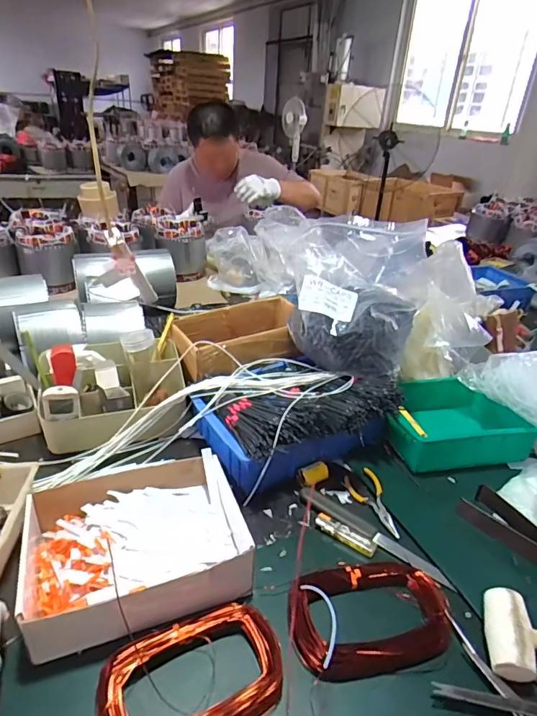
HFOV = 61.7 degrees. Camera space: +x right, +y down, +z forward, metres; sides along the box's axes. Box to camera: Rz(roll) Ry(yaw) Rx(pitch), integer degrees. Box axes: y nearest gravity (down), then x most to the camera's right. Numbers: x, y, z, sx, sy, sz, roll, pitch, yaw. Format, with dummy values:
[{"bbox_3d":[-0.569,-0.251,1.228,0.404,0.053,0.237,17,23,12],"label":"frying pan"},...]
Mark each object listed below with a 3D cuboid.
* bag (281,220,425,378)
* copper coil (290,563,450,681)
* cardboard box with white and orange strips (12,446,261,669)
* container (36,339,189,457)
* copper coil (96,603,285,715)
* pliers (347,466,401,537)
[{"bbox_3d":[0.143,-0.112,0.773,0.207,0.226,0.162,12,31,13],"label":"bag"},{"bbox_3d":[0.115,0.287,0.511,0.185,0.025,0.119,-5,31,-17],"label":"copper coil"},{"bbox_3d":[-0.153,0.223,0.542,0.246,0.069,0.205,-7,32,-19],"label":"cardboard box with white and orange strips"},{"bbox_3d":[-0.259,0.049,0.762,0.225,0.119,0.188,-8,32,-20],"label":"container"},{"bbox_3d":[-0.072,0.314,0.439,0.175,0.024,0.106,-12,33,-26],"label":"copper coil"},{"bbox_3d":[0.158,0.211,0.663,0.047,0.006,0.123,-6,31,-17],"label":"pliers"}]

